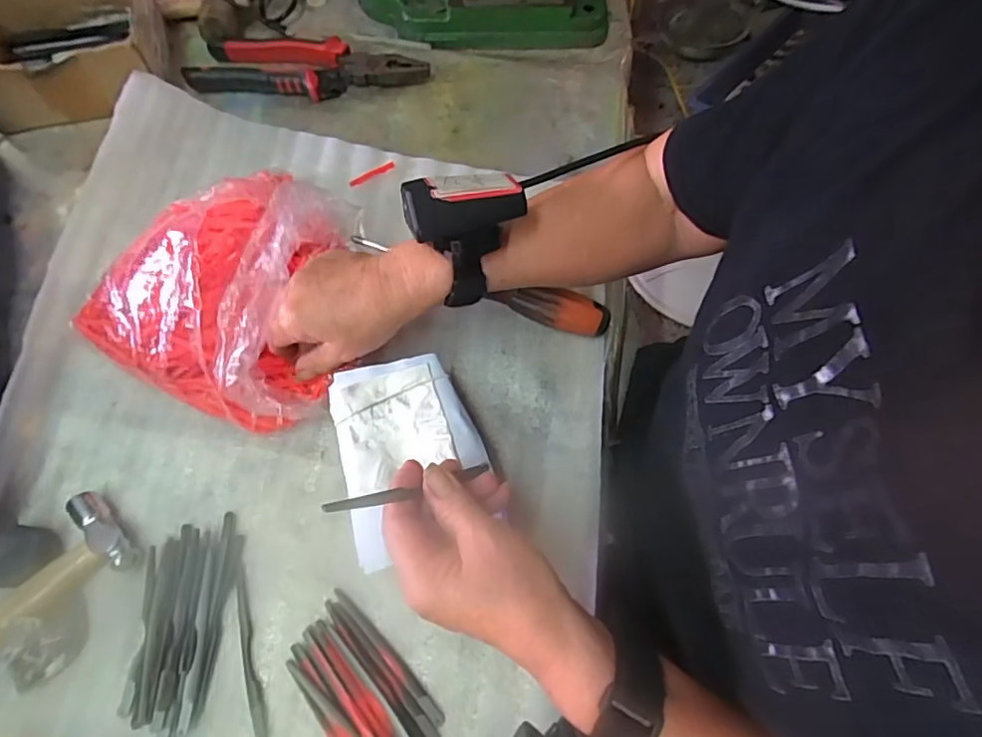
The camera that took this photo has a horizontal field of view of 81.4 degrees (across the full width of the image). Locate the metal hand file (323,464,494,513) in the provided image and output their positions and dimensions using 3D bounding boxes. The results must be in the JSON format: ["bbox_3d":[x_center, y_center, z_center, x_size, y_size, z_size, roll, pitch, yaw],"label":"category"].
[{"bbox_3d":[-0.041,0.063,0.306,0.103,0.007,0.007,-7,62,-42],"label":"metal hand file"}]

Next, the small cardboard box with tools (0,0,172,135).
[{"bbox_3d":[-0.395,-0.299,0.532,0.165,0.066,0.127,-15,68,-7],"label":"small cardboard box with tools"}]

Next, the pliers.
[{"bbox_3d":[-0.172,-0.287,0.547,0.218,0.023,0.058,2,67,0],"label":"pliers"}]

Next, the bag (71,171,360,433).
[{"bbox_3d":[-0.188,-0.064,0.408,0.181,0.085,0.167,23,69,9],"label":"bag"}]

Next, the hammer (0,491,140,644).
[{"bbox_3d":[-0.308,0.146,0.358,0.152,0.033,0.061,-37,72,-15],"label":"hammer"}]

